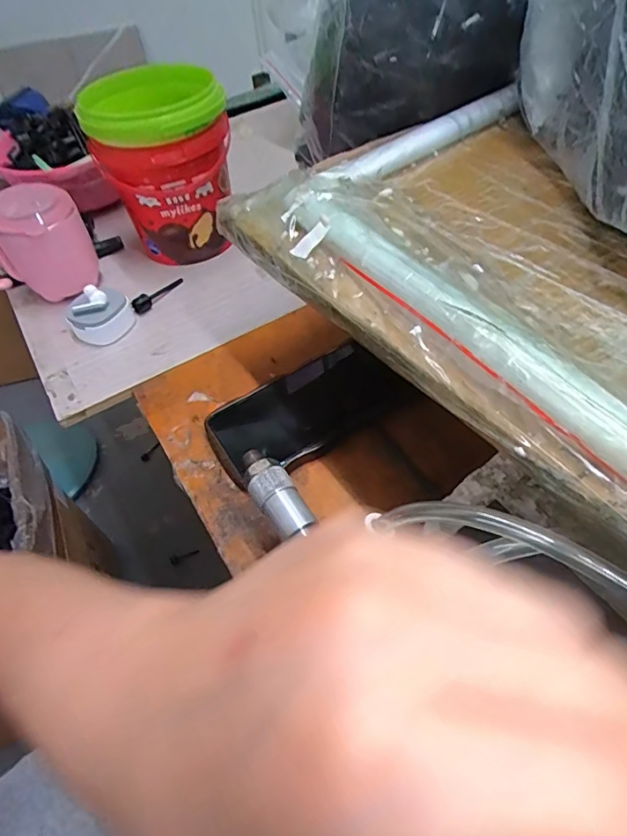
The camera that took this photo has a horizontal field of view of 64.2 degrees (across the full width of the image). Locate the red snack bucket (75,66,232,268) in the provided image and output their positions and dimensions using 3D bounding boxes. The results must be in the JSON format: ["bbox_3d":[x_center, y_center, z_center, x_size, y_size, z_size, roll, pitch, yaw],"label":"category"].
[{"bbox_3d":[-0.153,-0.265,0.537,0.130,0.156,0.155,-17,51,-7],"label":"red snack bucket"}]

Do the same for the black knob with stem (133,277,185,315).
[{"bbox_3d":[-0.161,-0.131,0.515,0.011,0.016,0.066,21,54,23],"label":"black knob with stem"}]

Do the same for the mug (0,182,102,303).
[{"bbox_3d":[-0.285,-0.178,0.511,0.102,0.096,0.078,-15,51,-6],"label":"mug"}]

